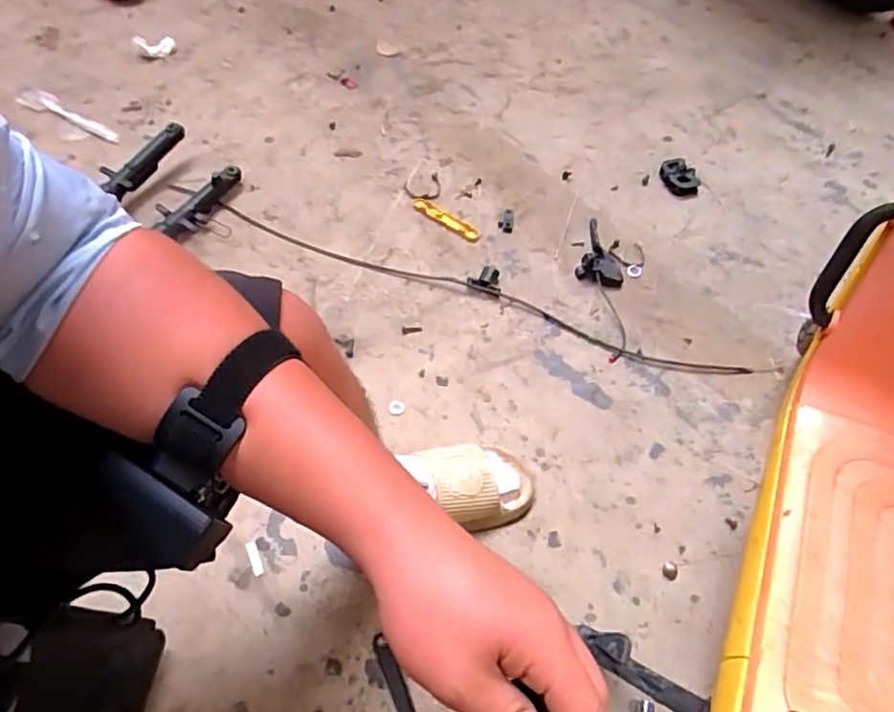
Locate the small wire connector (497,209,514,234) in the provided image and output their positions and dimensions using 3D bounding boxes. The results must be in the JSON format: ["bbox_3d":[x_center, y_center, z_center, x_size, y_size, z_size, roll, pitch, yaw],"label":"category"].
[{"bbox_3d":[0.110,-0.252,1.105,0.027,0.008,0.051,9,60,4],"label":"small wire connector"}]

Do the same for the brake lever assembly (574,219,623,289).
[{"bbox_3d":[0.284,-0.186,1.063,0.080,0.025,0.139,17,61,9],"label":"brake lever assembly"}]

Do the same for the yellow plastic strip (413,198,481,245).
[{"bbox_3d":[-0.002,-0.258,1.112,0.162,0.019,0.028,40,67,20],"label":"yellow plastic strip"}]

